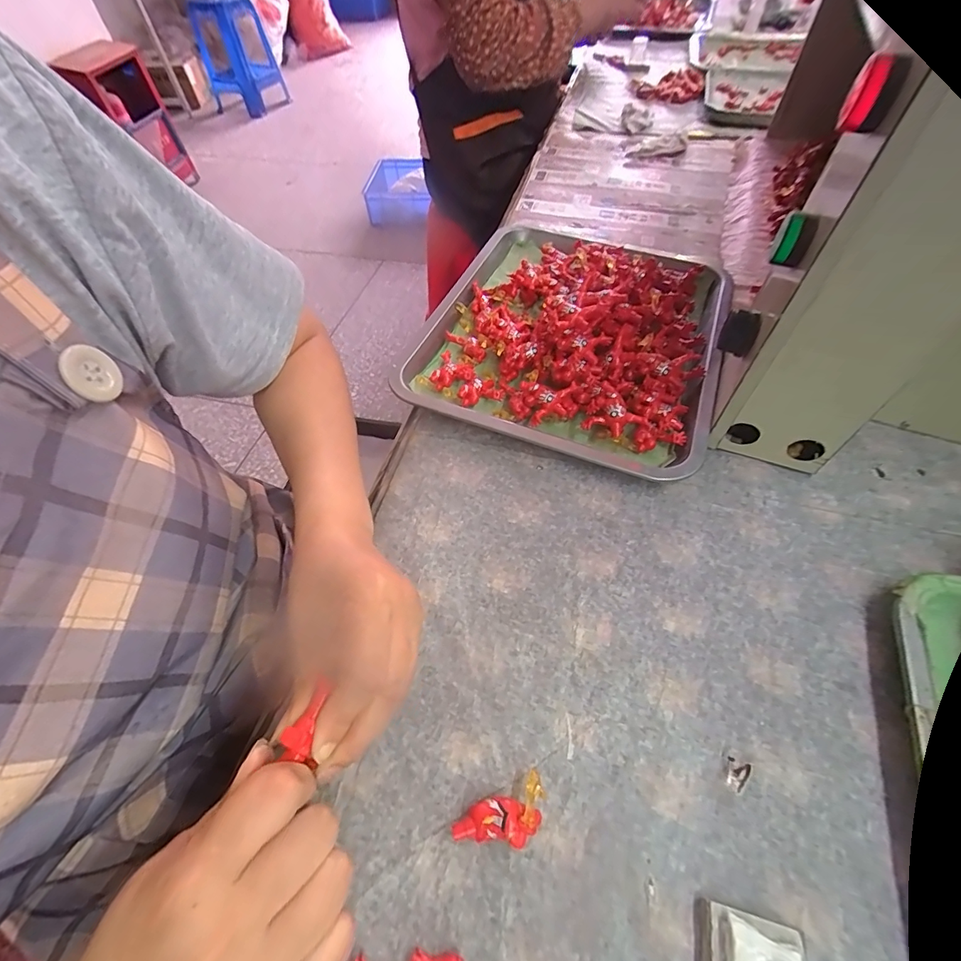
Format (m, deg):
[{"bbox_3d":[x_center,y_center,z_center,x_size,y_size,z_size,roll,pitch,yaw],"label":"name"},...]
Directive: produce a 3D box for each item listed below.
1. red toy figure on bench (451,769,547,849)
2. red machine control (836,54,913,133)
[{"bbox_3d":[0.011,0.167,0.219,0.047,0.014,0.023,-21,57,-14],"label":"red toy figure on bench"},{"bbox_3d":[0.186,-0.183,0.213,0.020,0.027,0.030,28,59,19],"label":"red machine control"}]

